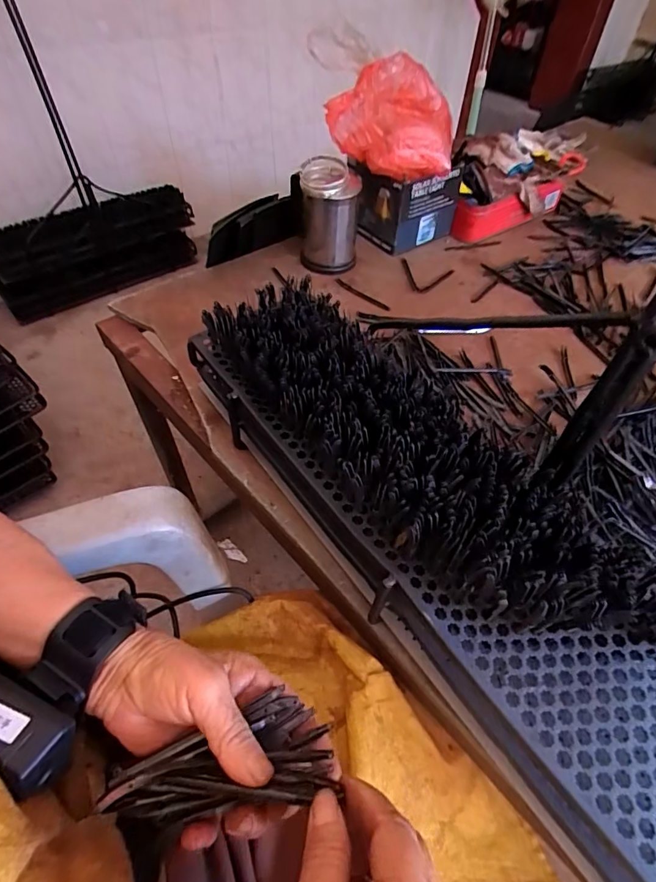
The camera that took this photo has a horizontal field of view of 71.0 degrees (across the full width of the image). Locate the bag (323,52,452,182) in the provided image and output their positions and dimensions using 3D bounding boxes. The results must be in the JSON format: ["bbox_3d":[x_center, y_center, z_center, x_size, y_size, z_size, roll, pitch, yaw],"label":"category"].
[{"bbox_3d":[0.090,-0.447,0.637,0.175,0.112,0.107,7,51,4],"label":"bag"}]

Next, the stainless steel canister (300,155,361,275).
[{"bbox_3d":[0.002,-0.313,0.648,0.079,0.137,0.079,0,51,-3],"label":"stainless steel canister"}]

